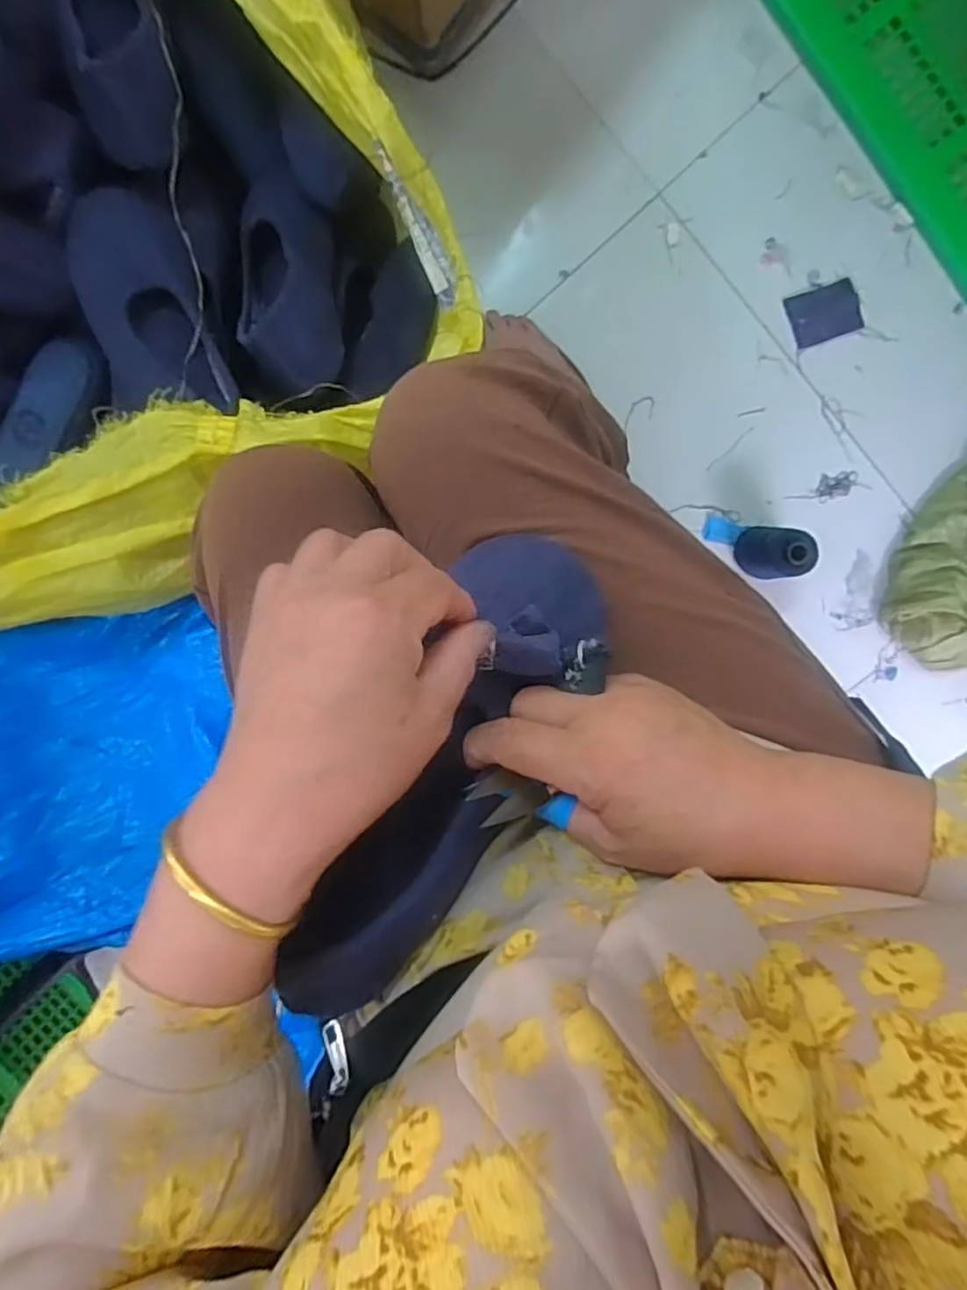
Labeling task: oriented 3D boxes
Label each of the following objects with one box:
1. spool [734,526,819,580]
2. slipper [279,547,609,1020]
[{"bbox_3d":[0.324,-0.104,0.739,0.058,0.108,0.055,0,98,1],"label":"spool"},{"bbox_3d":[-0.020,0.061,0.314,0.074,0.073,0.244,29,90,-3],"label":"slipper"}]

